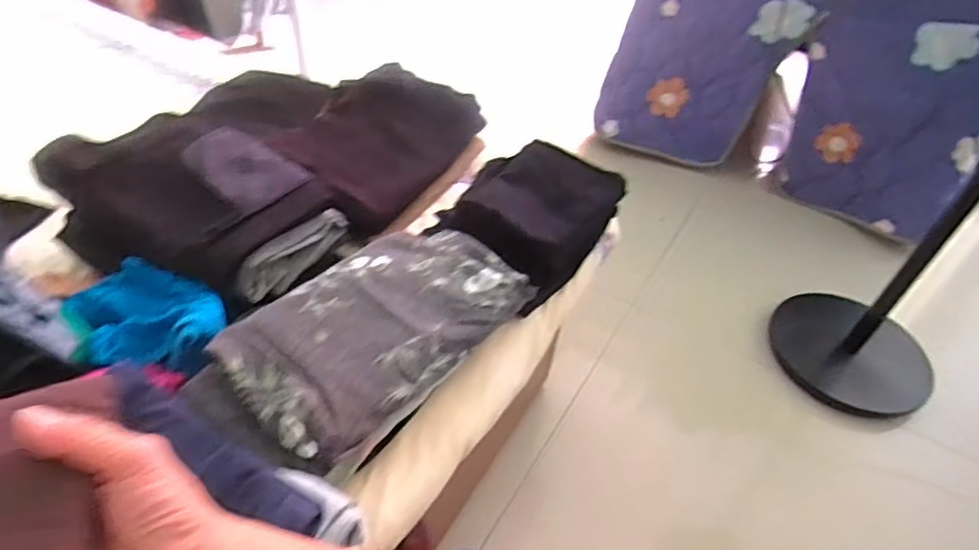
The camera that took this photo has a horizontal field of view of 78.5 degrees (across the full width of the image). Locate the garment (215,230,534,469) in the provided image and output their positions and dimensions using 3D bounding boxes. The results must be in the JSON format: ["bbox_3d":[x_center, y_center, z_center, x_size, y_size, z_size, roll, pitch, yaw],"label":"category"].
[{"bbox_3d":[-0.113,0.045,0.627,0.175,0.053,0.315,33,52,24],"label":"garment"}]

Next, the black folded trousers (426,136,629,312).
[{"bbox_3d":[0.042,-0.085,0.821,0.188,0.117,0.255,27,50,20],"label":"black folded trousers"}]

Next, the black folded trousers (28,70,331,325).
[{"bbox_3d":[-0.375,-0.097,0.755,0.290,0.102,0.222,19,48,14],"label":"black folded trousers"}]

